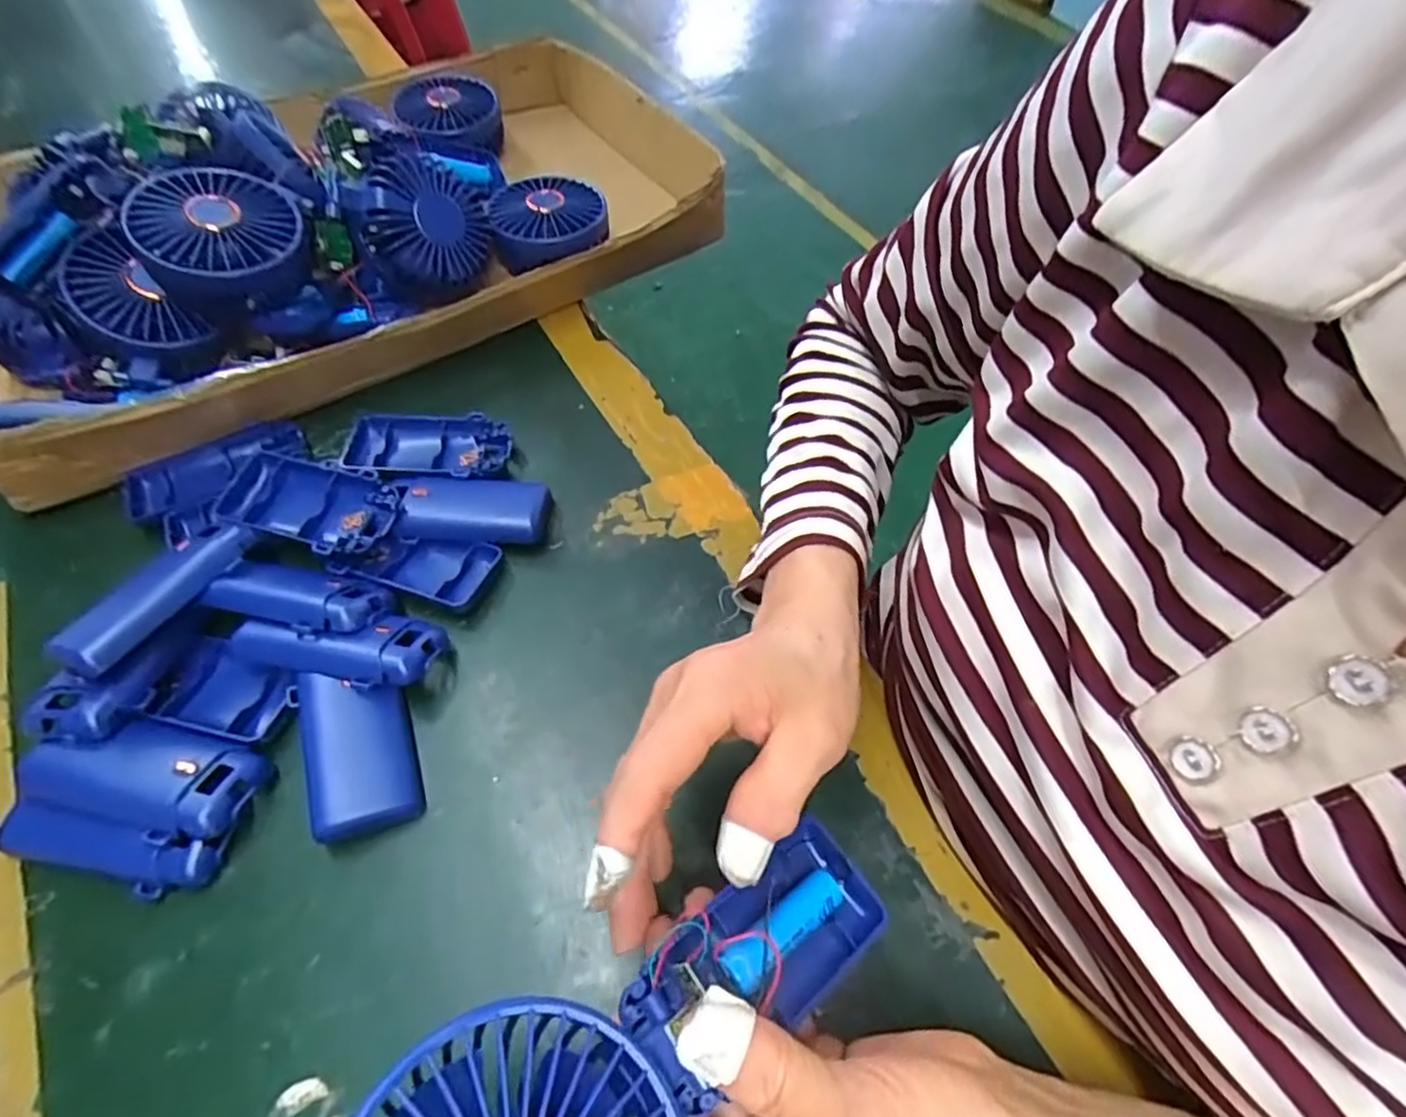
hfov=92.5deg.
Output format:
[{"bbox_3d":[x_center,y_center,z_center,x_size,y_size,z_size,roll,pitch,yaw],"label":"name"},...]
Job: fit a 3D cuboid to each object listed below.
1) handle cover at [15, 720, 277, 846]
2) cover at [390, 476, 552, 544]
[{"bbox_3d":[-0.245,0.096,0.296,0.093,0.021,0.043,11,58,5],"label":"handle cover"},{"bbox_3d":[-0.128,-0.028,0.381,0.081,0.018,0.043,0,57,-2],"label":"cover"}]

